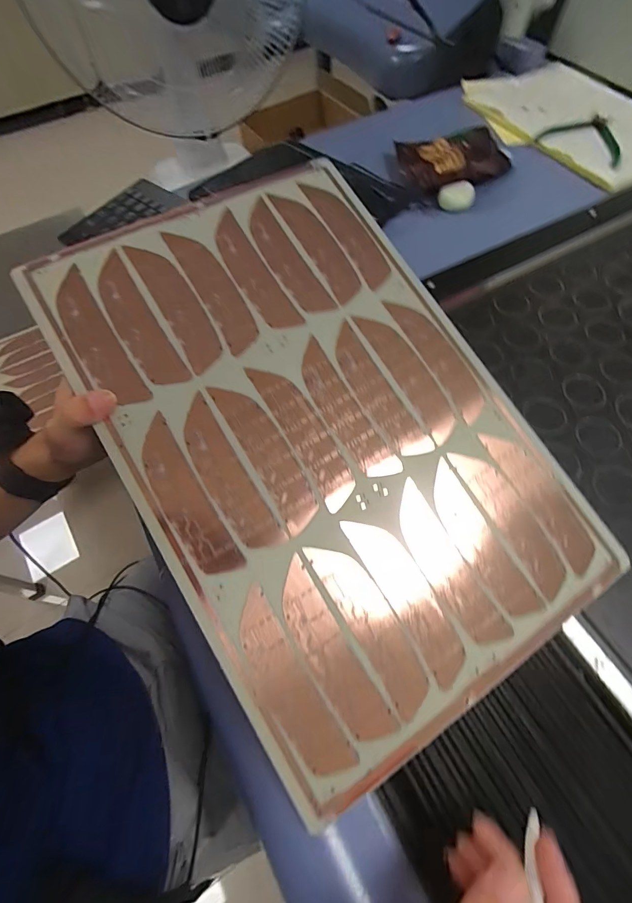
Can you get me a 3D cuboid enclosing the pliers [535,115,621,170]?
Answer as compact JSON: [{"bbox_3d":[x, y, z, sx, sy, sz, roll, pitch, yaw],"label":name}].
[{"bbox_3d":[0.419,-0.494,0.615,0.123,0.013,0.122,26,66,12],"label":"pliers"}]

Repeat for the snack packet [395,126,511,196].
[{"bbox_3d":[0.210,-0.446,0.606,0.150,0.029,0.115,-9,62,-4],"label":"snack packet"}]

